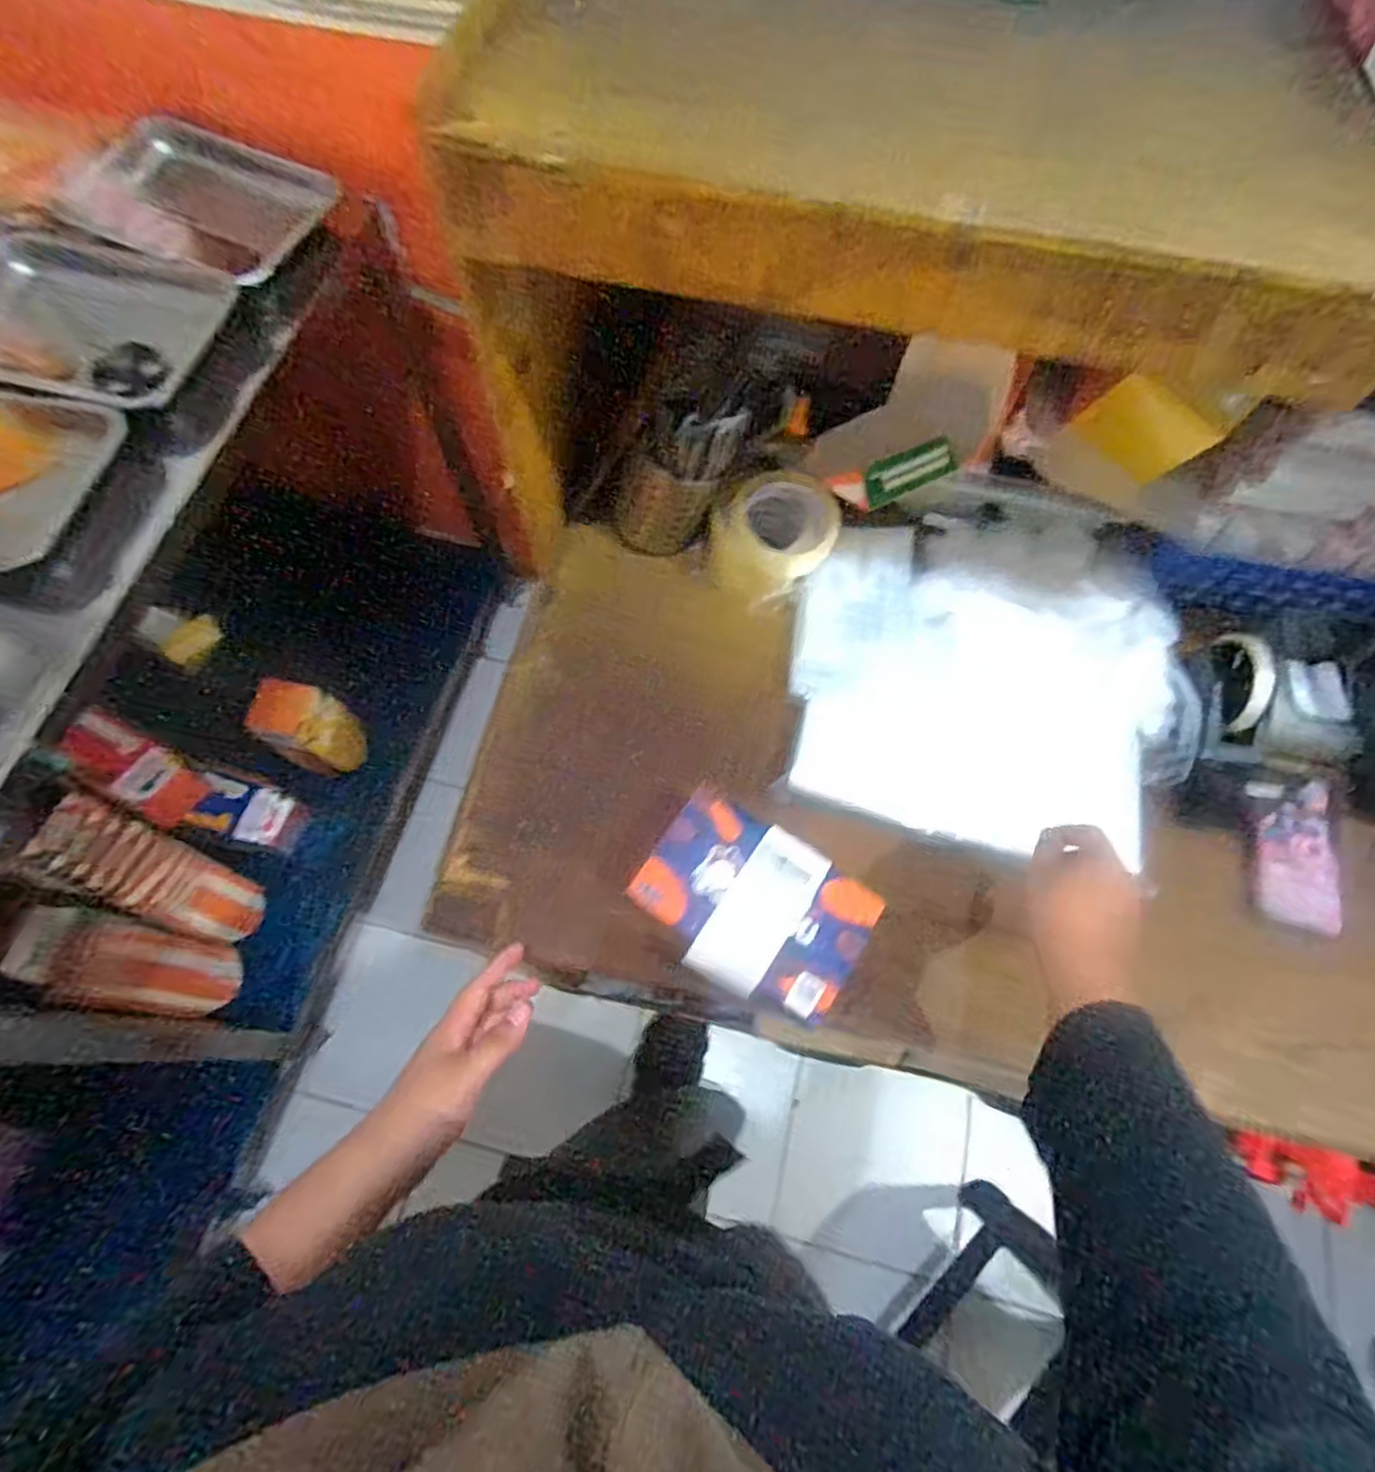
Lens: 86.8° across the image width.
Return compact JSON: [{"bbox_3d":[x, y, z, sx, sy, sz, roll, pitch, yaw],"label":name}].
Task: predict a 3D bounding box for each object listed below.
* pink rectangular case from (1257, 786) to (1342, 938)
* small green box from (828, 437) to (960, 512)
[{"bbox_3d":[0.558,0.107,0.663,0.067,0.018,0.134,15,72,3],"label":"pink rectangular case"},{"bbox_3d":[0.186,-0.233,0.652,0.120,0.023,0.034,-27,75,-11],"label":"small green box"}]

